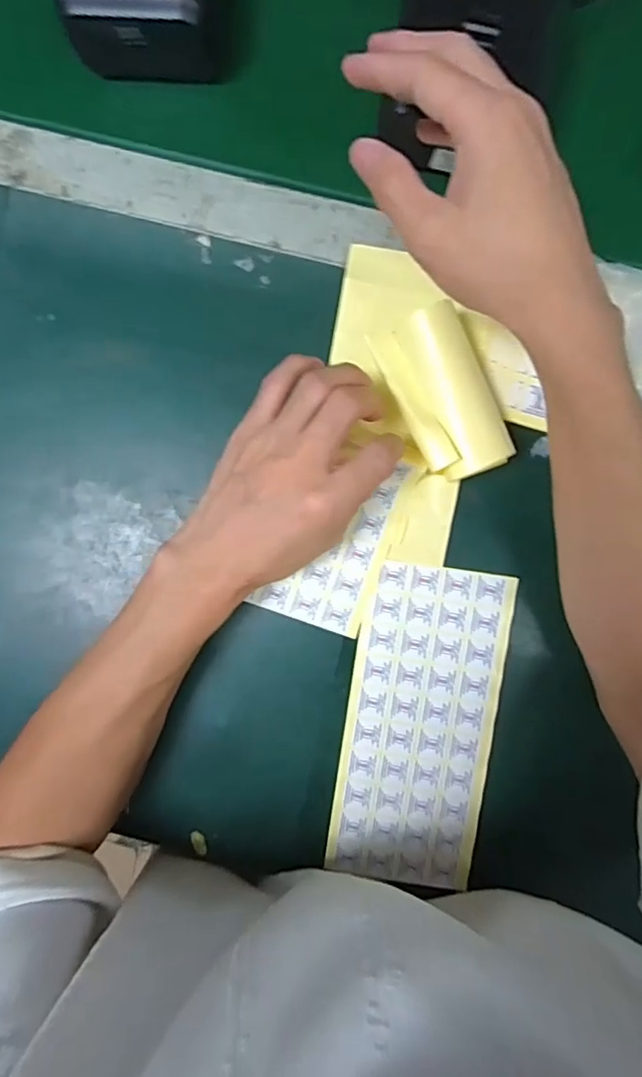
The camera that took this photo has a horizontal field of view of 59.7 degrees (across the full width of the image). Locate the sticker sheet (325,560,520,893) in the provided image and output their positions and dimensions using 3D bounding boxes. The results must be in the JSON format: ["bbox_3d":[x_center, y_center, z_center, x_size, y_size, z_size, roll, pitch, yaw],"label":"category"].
[{"bbox_3d":[0.065,0.122,0.366,0.095,0.004,0.204,8,92,1],"label":"sticker sheet"}]

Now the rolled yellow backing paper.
[{"bbox_3d":[0.073,-0.088,0.334,0.058,0.028,0.103,-23,92,3],"label":"rolled yellow backing paper"}]

